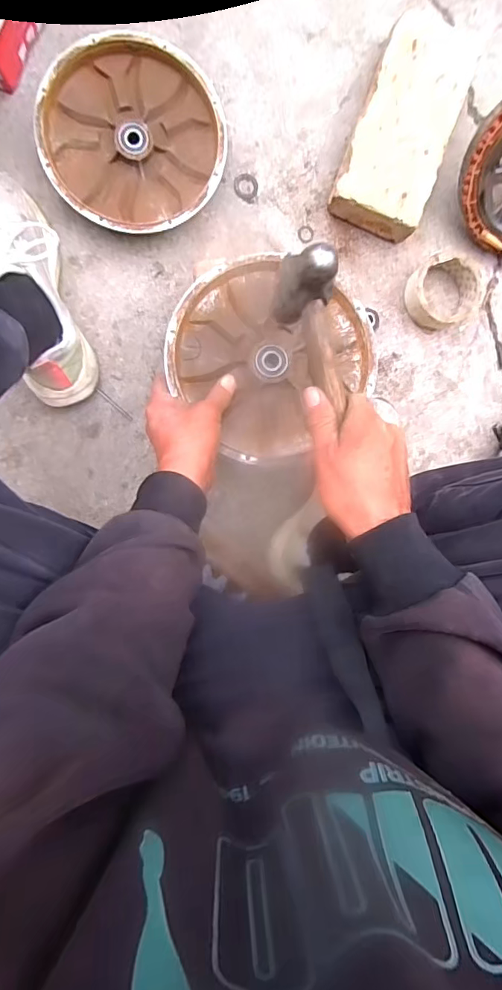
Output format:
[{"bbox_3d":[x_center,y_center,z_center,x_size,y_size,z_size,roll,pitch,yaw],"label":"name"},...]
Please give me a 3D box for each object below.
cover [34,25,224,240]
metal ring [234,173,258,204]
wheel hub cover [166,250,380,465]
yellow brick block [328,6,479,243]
[{"bbox_3d":[-0.141,-0.425,0.586,0.206,0.047,0.214,-33,100,-2],"label":"cover"},{"bbox_3d":[-0.007,-0.400,0.630,0.032,0.004,0.032,-1,97,-7],"label":"metal ring"},{"bbox_3d":[0.016,-0.147,0.510,0.193,0.042,0.195,41,91,-10],"label":"wheel hub cover"},{"bbox_3d":[0.195,-0.468,0.620,0.119,0.054,0.249,21,93,-8],"label":"yellow brick block"}]

